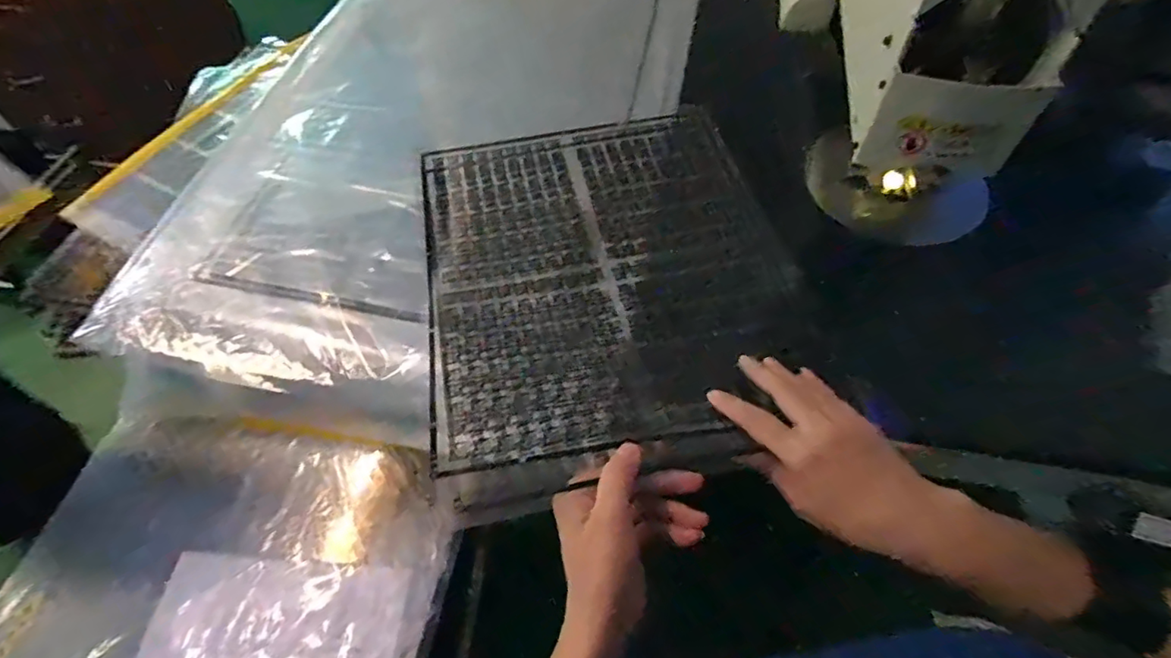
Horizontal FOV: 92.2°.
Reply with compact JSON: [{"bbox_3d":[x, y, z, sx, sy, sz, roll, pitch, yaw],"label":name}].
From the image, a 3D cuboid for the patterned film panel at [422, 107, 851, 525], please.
[{"bbox_3d":[0.023,-0.055,0.516,0.324,0.029,0.417,-9,51,-7],"label":"patterned film panel"}]

